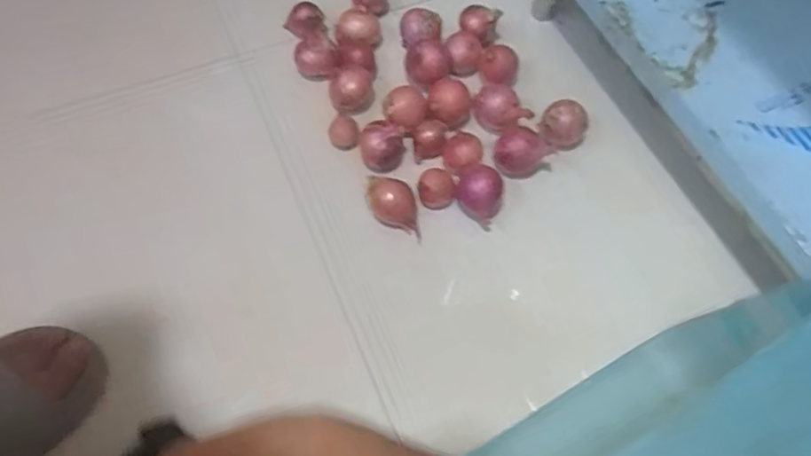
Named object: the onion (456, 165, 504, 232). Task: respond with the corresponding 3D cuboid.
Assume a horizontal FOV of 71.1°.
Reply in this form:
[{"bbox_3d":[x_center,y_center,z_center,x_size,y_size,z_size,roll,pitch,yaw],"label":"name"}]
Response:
[{"bbox_3d":[0.084,-0.038,0.632,0.051,0.045,0.046,34,67,15],"label":"onion"}]

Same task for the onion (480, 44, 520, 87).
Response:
[{"bbox_3d":[0.119,-0.204,0.710,0.048,0.038,0.050,1,63,-1],"label":"onion"}]

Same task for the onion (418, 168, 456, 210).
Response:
[{"bbox_3d":[0.035,-0.042,0.629,0.041,0.036,0.032,18,64,8],"label":"onion"}]

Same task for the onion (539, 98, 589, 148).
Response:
[{"bbox_3d":[0.187,-0.119,0.673,0.051,0.042,0.049,1,63,-1],"label":"onion"}]

